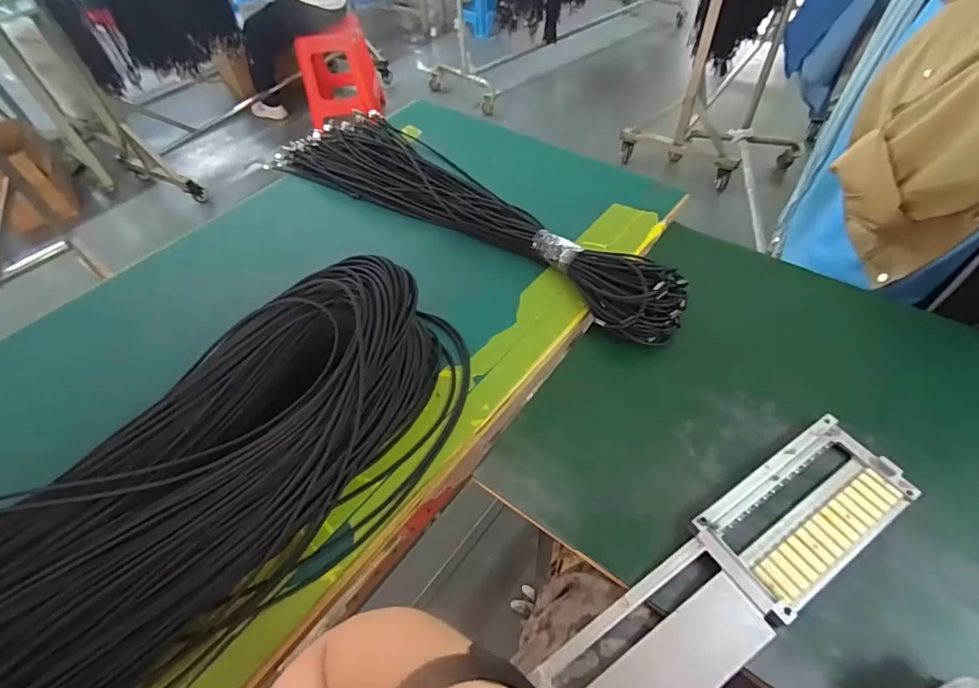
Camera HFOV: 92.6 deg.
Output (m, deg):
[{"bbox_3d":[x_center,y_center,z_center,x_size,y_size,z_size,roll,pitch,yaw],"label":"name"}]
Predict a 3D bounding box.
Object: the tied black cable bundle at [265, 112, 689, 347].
[{"bbox_3d":[-0.039,-0.235,0.736,0.746,0.057,0.217,28,62,25],"label":"tied black cable bundle"}]

